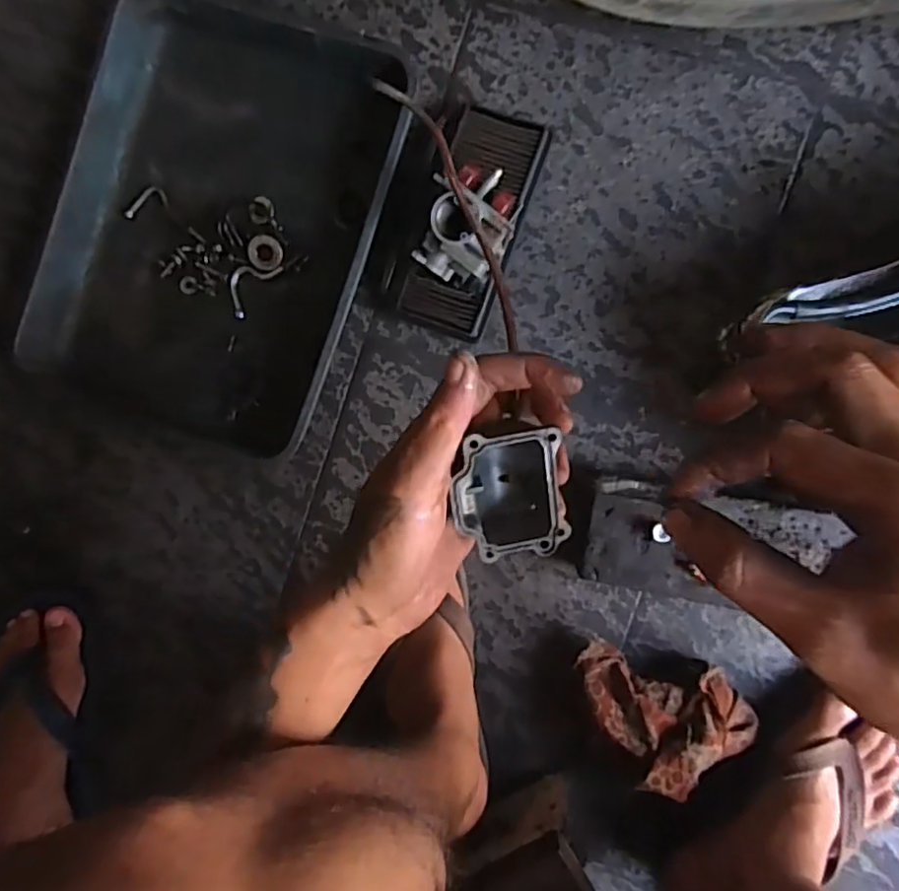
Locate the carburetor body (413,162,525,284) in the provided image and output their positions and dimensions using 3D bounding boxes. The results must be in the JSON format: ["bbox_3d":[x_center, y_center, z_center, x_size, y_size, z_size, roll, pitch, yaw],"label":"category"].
[{"bbox_3d":[0.015,-0.170,0.483,0.065,0.060,0.085,23,94,5],"label":"carburetor body"}]

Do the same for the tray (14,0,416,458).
[{"bbox_3d":[-0.197,-0.184,0.537,0.268,0.049,0.342,19,94,6],"label":"tray"}]

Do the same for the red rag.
[{"bbox_3d":[0.172,0.201,0.506,0.097,0.059,0.122,-37,87,6],"label":"red rag"}]

